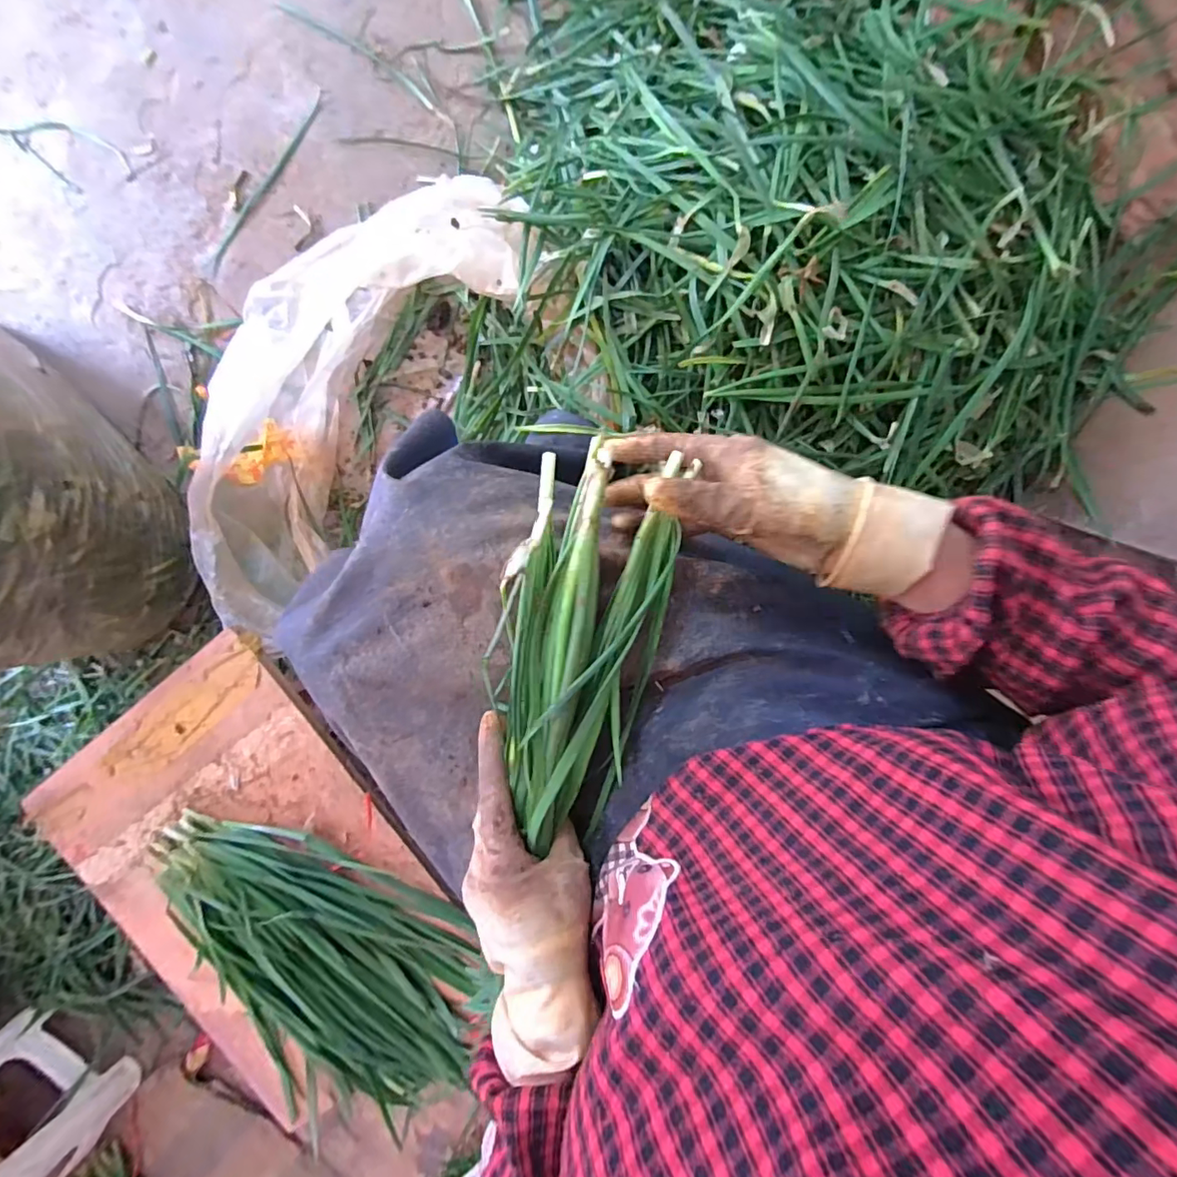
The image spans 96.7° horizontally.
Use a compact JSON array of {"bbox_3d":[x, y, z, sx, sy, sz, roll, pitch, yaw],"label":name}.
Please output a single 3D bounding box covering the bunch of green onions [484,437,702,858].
[{"bbox_3d":[-0.011,0.041,0.324,0.105,0.058,0.230,14,99,5],"label":"bunch of green onions"}]

